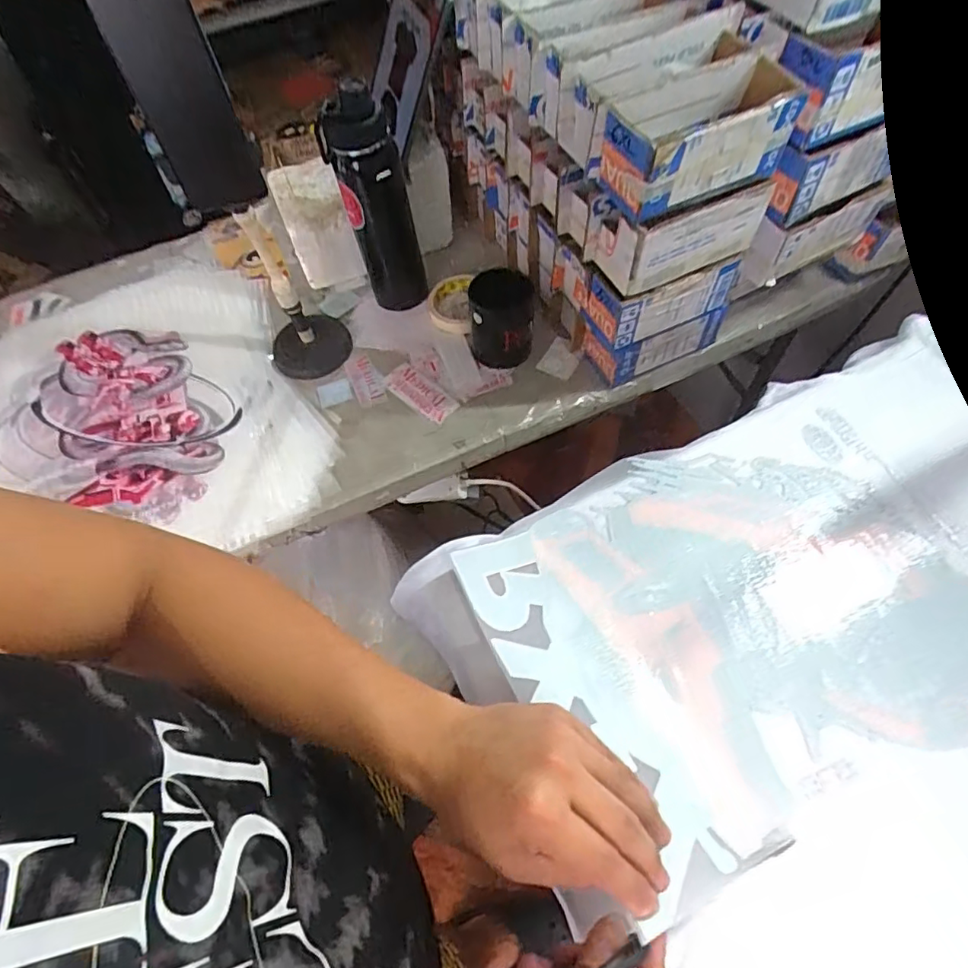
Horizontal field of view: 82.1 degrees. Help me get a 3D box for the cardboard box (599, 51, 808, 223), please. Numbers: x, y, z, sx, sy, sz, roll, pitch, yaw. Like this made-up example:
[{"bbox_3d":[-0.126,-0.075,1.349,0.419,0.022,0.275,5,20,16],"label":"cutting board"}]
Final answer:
[{"bbox_3d":[0.184,-0.294,0.475,0.160,0.070,0.069,-25,62,-10],"label":"cardboard box"}]

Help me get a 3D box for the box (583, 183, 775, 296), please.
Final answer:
[{"bbox_3d":[0.189,-0.255,0.544,0.158,0.080,0.069,-25,62,-10],"label":"box"}]

